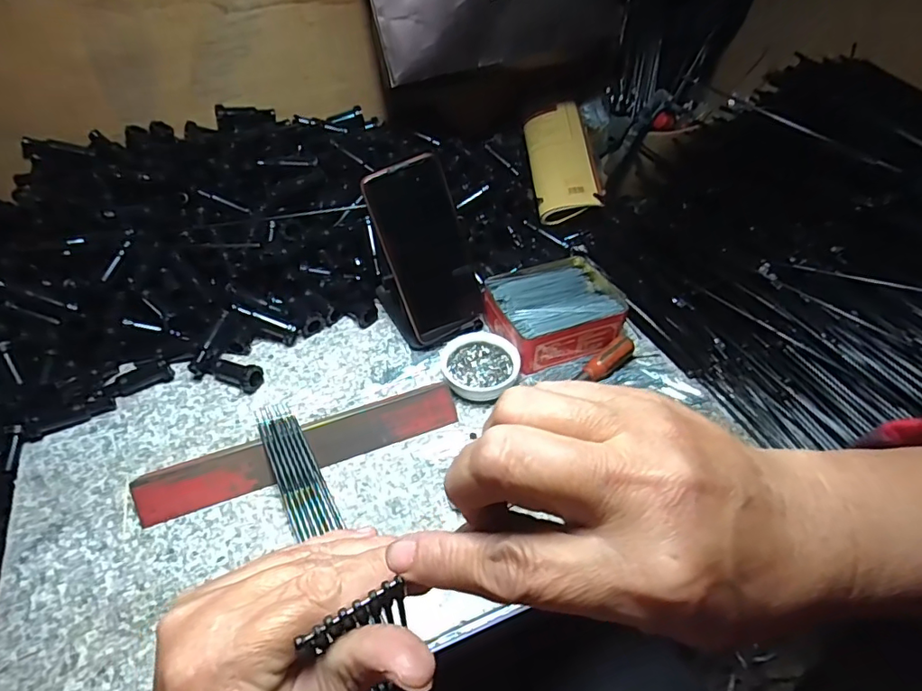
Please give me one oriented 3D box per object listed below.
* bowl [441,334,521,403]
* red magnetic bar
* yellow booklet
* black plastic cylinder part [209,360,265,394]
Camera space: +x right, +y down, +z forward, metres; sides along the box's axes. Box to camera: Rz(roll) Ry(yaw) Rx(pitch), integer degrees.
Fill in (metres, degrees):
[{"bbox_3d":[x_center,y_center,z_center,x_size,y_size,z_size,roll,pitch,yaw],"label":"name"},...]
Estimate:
[{"bbox_3d":[0.018,0.018,0.510,0.069,0.020,0.068,0,45,0],"label":"bowl"},{"bbox_3d":[-0.127,0.081,0.440,0.254,0.014,0.034,-17,47,-15],"label":"red magnetic bar"},{"bbox_3d":[0.133,-0.244,0.699,0.085,0.031,0.189,-1,62,0],"label":"yellow booklet"},{"bbox_3d":[-0.212,0.025,0.506,0.053,0.022,0.019,19,48,19],"label":"black plastic cylinder part"}]

